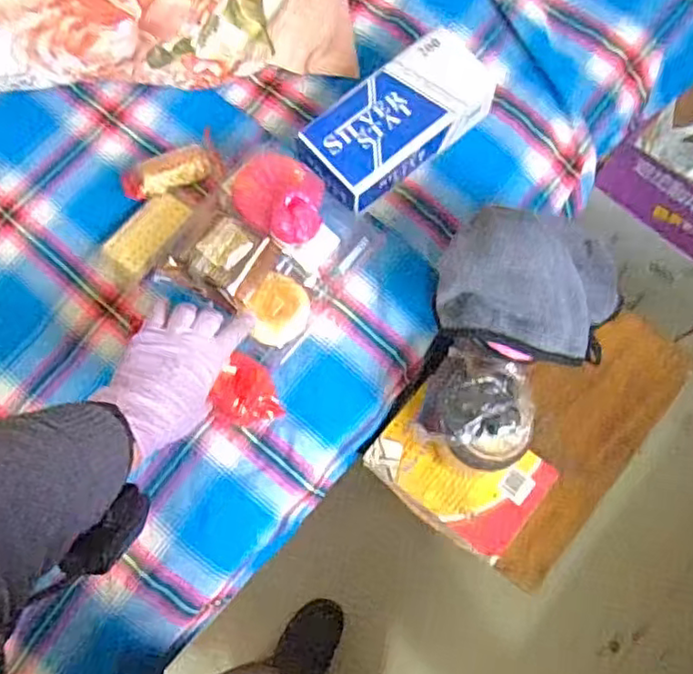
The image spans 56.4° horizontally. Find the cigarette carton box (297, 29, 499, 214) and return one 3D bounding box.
[{"bbox_3d":[0.054,-0.226,0.680,0.221,0.061,0.102,-40,76,-9],"label":"cigarette carton box"}]

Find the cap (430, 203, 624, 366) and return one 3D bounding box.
[{"bbox_3d":[0.166,-0.047,0.581,0.170,0.054,0.132,16,115,5],"label":"cap"}]

